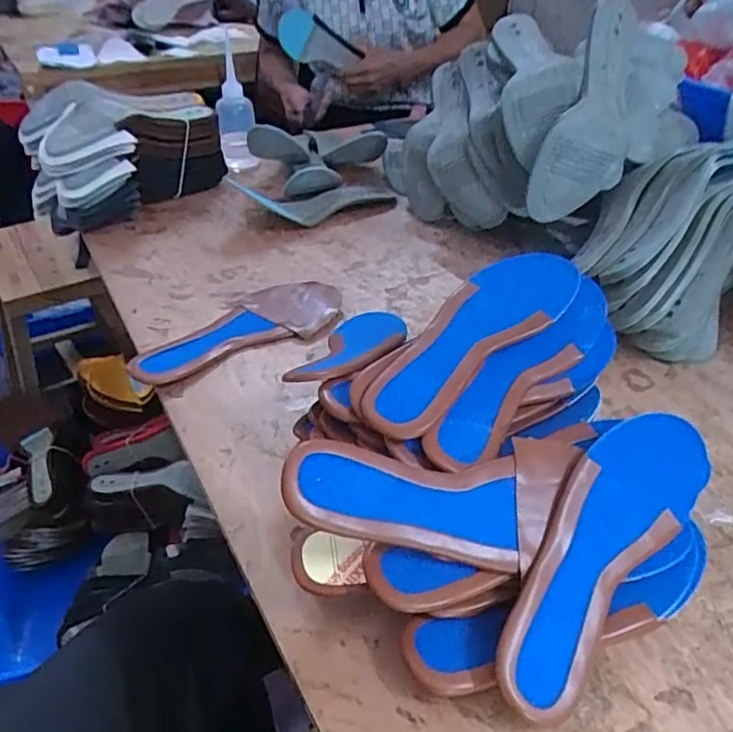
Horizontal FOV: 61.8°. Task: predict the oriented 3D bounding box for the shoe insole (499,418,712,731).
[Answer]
[{"bbox_3d":[0.146,0.110,0.380,0.074,0.016,0.216,42,62,6],"label":"shoe insole"}]

